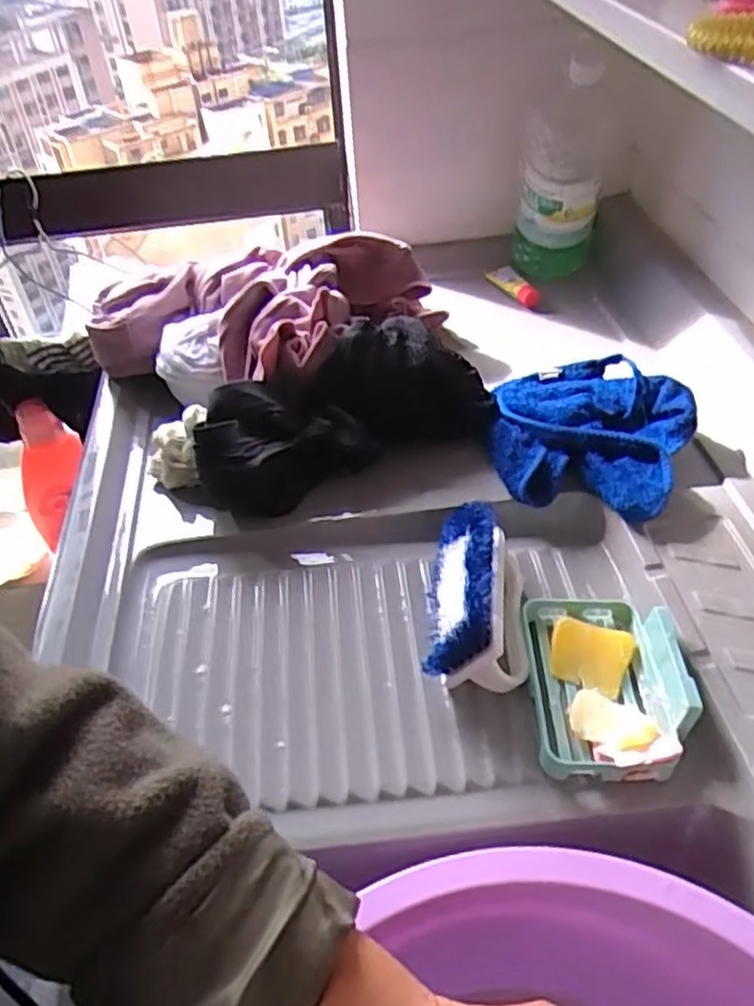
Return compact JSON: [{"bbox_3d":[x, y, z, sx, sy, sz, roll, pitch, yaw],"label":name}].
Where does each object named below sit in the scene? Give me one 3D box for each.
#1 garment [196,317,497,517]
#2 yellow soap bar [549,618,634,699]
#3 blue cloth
[{"bbox_3d":[-0.039,-0.090,0.701,0.286,0.105,0.141,-22,46,-18],"label":"garment"},{"bbox_3d":[0.158,0.114,0.557,0.056,0.013,0.056,15,47,19],"label":"yellow soap bar"},{"bbox_3d":[0.194,-0.064,0.688,0.179,0.055,0.176,8,45,13],"label":"blue cloth"}]

